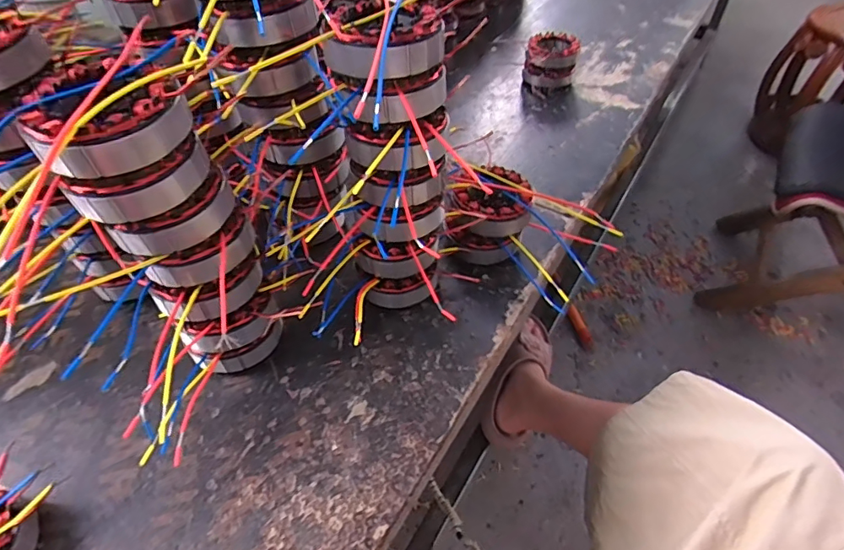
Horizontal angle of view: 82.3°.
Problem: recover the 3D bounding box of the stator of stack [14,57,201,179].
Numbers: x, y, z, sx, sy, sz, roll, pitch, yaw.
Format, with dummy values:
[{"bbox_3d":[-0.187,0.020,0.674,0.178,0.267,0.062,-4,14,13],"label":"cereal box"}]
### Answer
[{"bbox_3d":[-0.191,-0.093,0.291,0.082,0.039,0.080,-36,57,-27],"label":"stator of stack"}]

